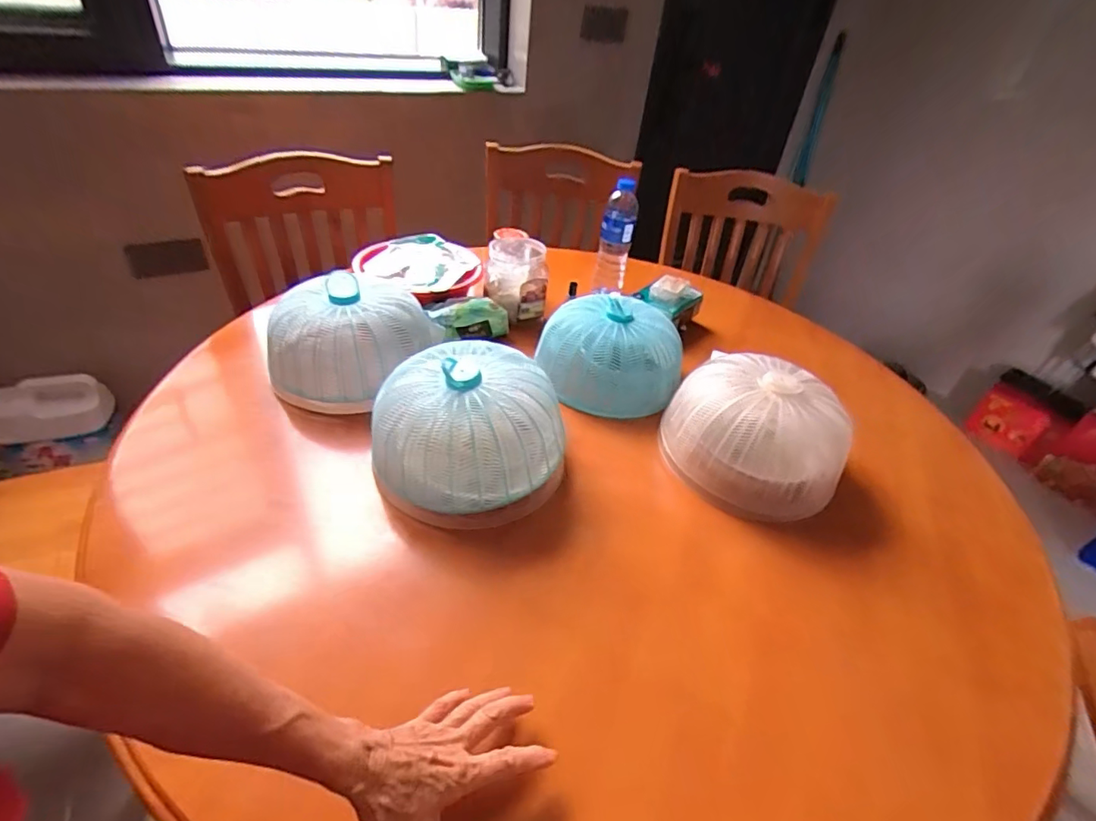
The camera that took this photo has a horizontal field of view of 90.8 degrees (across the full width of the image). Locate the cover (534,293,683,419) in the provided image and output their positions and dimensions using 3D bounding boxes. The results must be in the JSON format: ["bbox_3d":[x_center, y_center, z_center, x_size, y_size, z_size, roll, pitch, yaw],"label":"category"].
[{"bbox_3d":[0.099,-0.099,0.868,0.231,0.109,0.198,11,39,5],"label":"cover"}]

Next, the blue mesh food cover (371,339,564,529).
[{"bbox_3d":[-0.097,0.023,0.661,0.202,0.136,0.198,34,46,29],"label":"blue mesh food cover"}]

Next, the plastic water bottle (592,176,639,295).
[{"bbox_3d":[0.137,-0.348,1.093,0.065,0.214,0.060,11,39,5],"label":"plastic water bottle"}]

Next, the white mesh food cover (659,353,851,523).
[{"bbox_3d":[0.287,0.025,0.738,0.234,0.129,0.215,3,39,-5],"label":"white mesh food cover"}]

